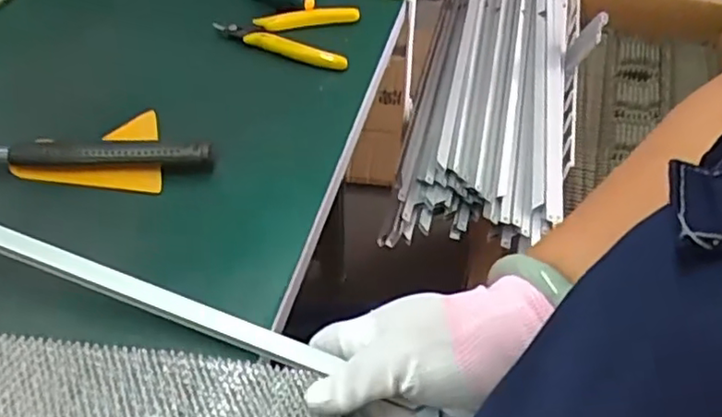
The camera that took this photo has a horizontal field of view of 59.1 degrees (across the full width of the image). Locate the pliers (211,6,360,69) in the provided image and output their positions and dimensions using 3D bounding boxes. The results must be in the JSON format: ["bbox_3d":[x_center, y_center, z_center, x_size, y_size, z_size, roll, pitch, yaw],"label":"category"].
[{"bbox_3d":[-0.065,-0.154,0.548,0.117,0.016,0.075,7,48,4],"label":"pliers"}]

